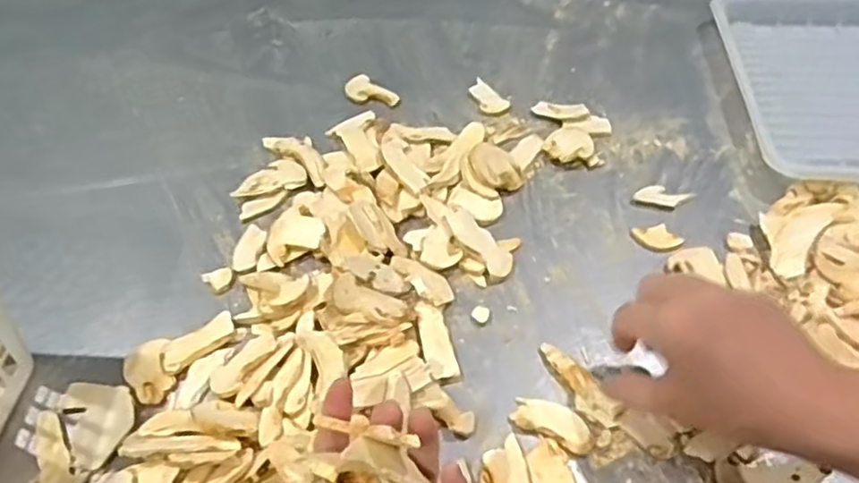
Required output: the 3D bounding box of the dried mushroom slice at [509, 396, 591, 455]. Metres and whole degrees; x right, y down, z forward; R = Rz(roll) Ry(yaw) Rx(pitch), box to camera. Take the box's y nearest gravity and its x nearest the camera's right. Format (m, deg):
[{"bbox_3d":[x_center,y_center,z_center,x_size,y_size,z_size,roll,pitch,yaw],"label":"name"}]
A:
[{"bbox_3d":[0.075,0.110,0.417,0.049,0.006,0.024,23,54,18],"label":"dried mushroom slice"}]

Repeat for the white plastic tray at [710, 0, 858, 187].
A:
[{"bbox_3d":[0.376,-0.148,0.619,0.202,0.033,0.271,3,50,2],"label":"white plastic tray"}]

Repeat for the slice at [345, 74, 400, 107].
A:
[{"bbox_3d":[-0.055,-0.136,0.628,0.054,0.007,0.031,37,59,26],"label":"slice"}]

